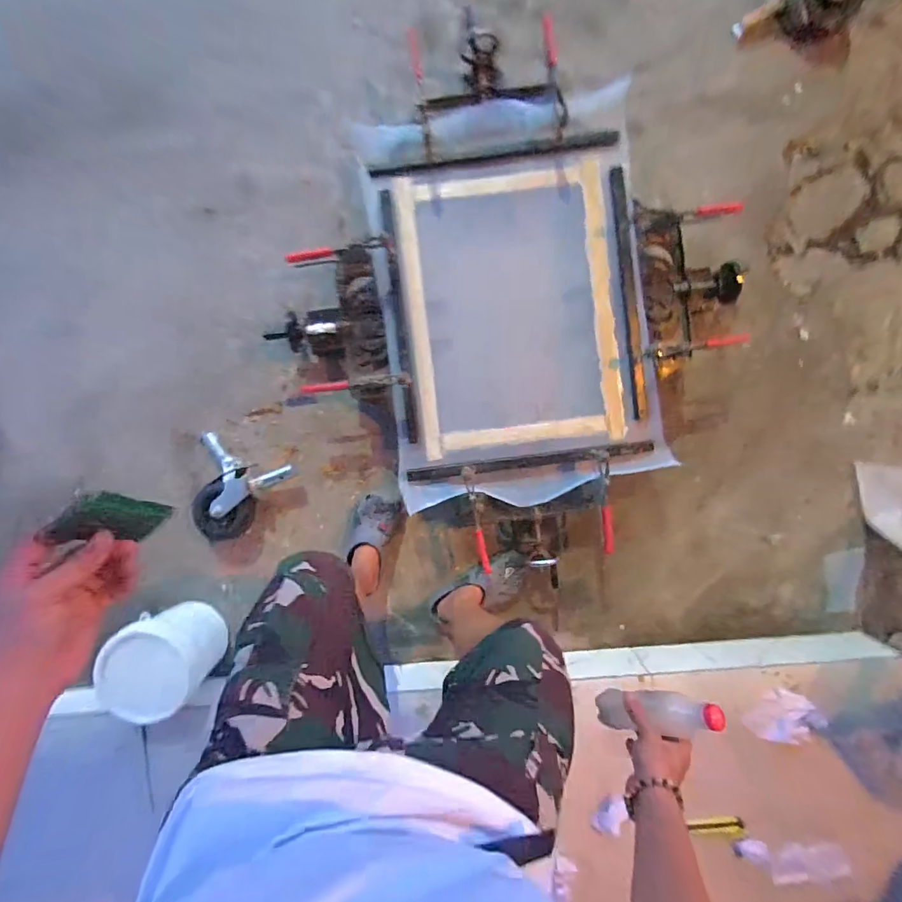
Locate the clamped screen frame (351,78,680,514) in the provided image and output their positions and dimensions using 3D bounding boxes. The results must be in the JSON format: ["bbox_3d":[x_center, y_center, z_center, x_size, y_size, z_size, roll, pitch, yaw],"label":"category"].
[{"bbox_3d":[0.125,-0.351,1.136,0.672,0.133,0.930,-8,95,-2],"label":"clamped screen frame"}]

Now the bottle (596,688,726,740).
[{"bbox_3d":[0.279,0.360,0.645,0.050,0.198,0.052,12,63,-25],"label":"bottle"}]

